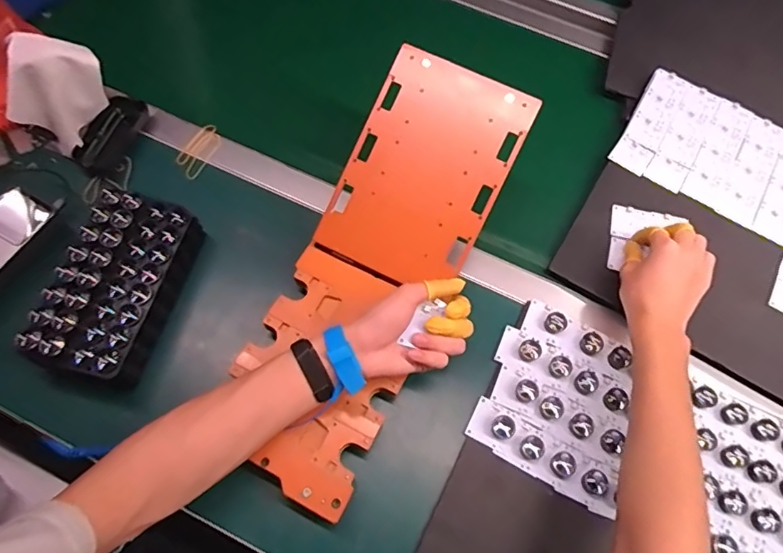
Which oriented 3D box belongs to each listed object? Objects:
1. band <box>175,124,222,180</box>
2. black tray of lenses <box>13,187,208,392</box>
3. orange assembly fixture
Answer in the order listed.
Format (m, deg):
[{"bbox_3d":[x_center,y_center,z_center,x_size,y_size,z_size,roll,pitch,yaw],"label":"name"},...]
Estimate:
[{"bbox_3d":[-0.257,-0.167,0.666,0.041,0.012,0.087,19,66,5],"label":"band"},{"bbox_3d":[-0.285,0.010,0.535,0.105,0.064,0.198,15,66,3],"label":"black tray of lenses"},{"bbox_3d":[-0.016,-0.007,0.533,0.177,0.066,0.466,23,82,8],"label":"orange assembly fixture"}]

